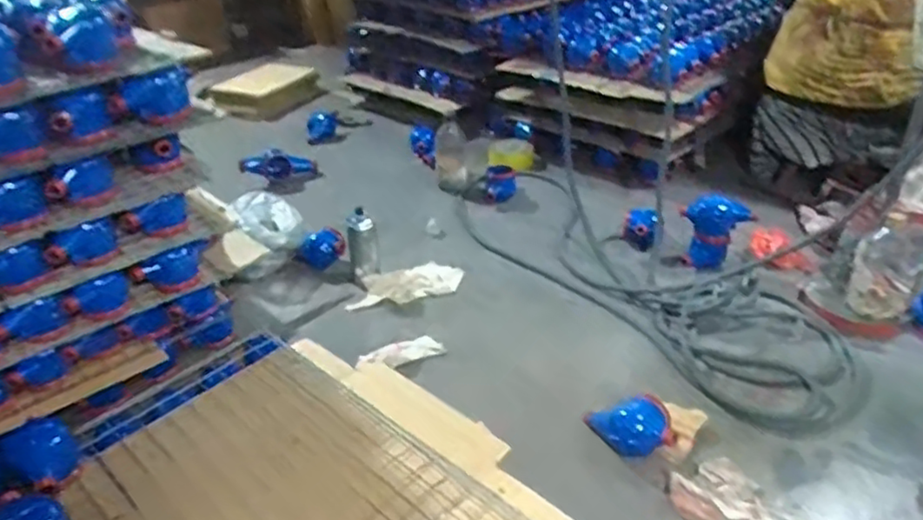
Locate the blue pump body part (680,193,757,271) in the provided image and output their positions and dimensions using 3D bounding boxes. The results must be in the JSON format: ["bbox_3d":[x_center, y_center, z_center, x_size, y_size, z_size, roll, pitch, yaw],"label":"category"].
[{"bbox_3d":[0.568,-0.071,1.518,0.154,0.143,0.100,-20,36,-27],"label":"blue pump body part"}]

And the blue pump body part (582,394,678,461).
[{"bbox_3d":[0.274,0.271,1.078,0.115,0.057,0.105,-2,32,-1],"label":"blue pump body part"}]

